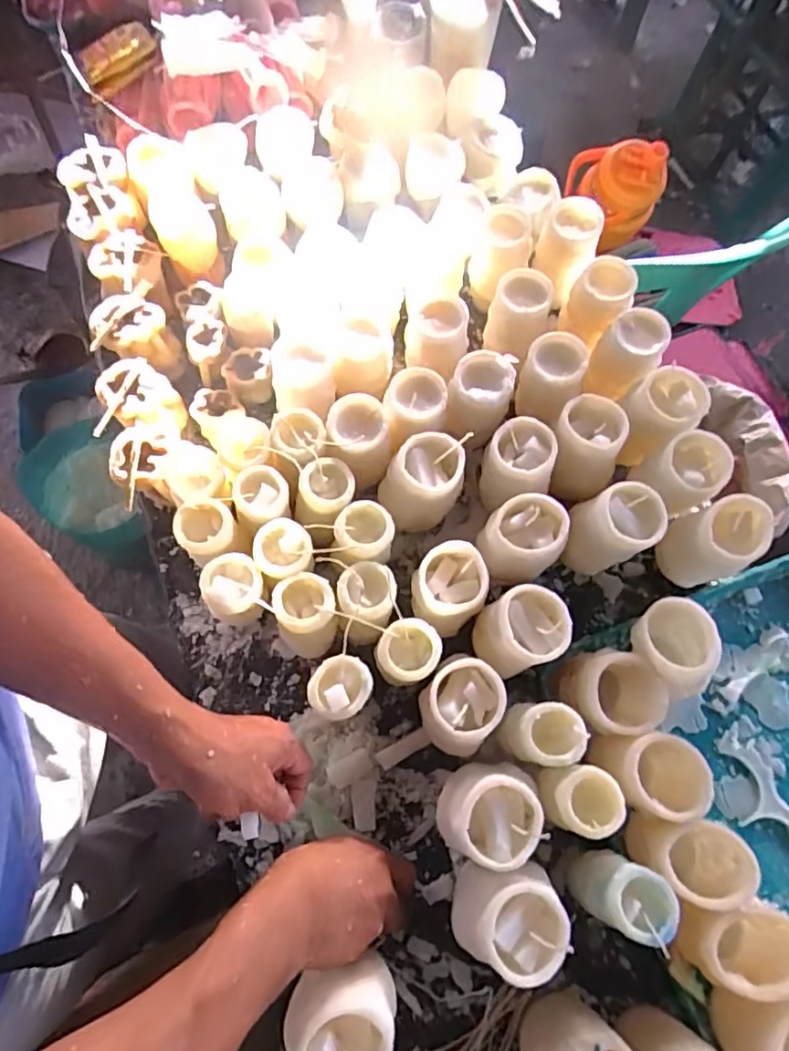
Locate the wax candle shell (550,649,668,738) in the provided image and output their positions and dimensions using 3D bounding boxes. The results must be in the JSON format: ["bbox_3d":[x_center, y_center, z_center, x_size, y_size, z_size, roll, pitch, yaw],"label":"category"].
[{"bbox_3d":[0.192,0.151,0.522,0.067,0.079,0.071,0,72,-1],"label":"wax candle shell"}]

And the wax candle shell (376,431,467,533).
[{"bbox_3d":[0.023,-0.042,0.567,0.080,0.082,0.069,-6,72,-3],"label":"wax candle shell"}]

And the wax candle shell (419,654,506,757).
[{"bbox_3d":[0.053,0.156,0.507,0.069,0.085,0.077,32,74,9],"label":"wax candle shell"}]

